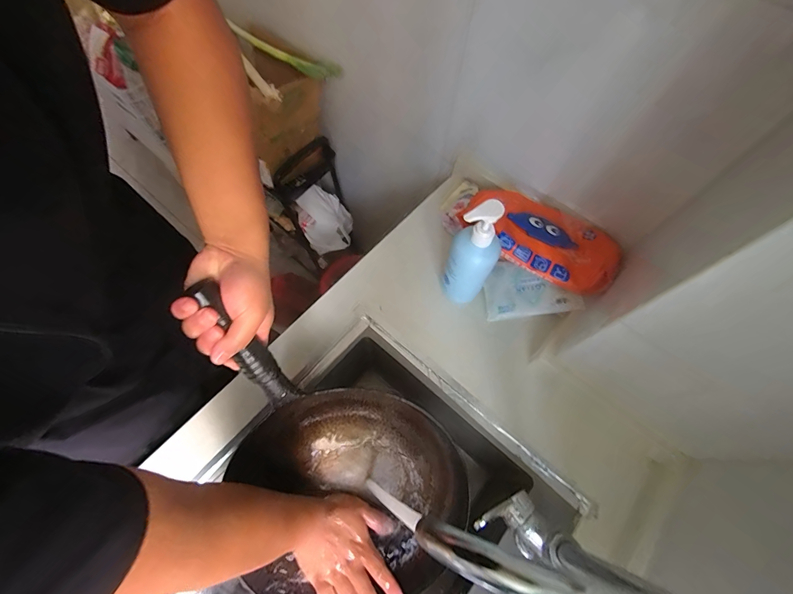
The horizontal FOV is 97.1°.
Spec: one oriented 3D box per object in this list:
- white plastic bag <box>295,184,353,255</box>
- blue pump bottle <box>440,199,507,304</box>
[{"bbox_3d":[-0.213,-0.240,1.070,0.160,0.139,0.172,-14,67,-9],"label":"white plastic bag"},{"bbox_3d":[0.114,-0.059,0.535,0.072,0.220,0.065,23,66,8],"label":"blue pump bottle"}]

